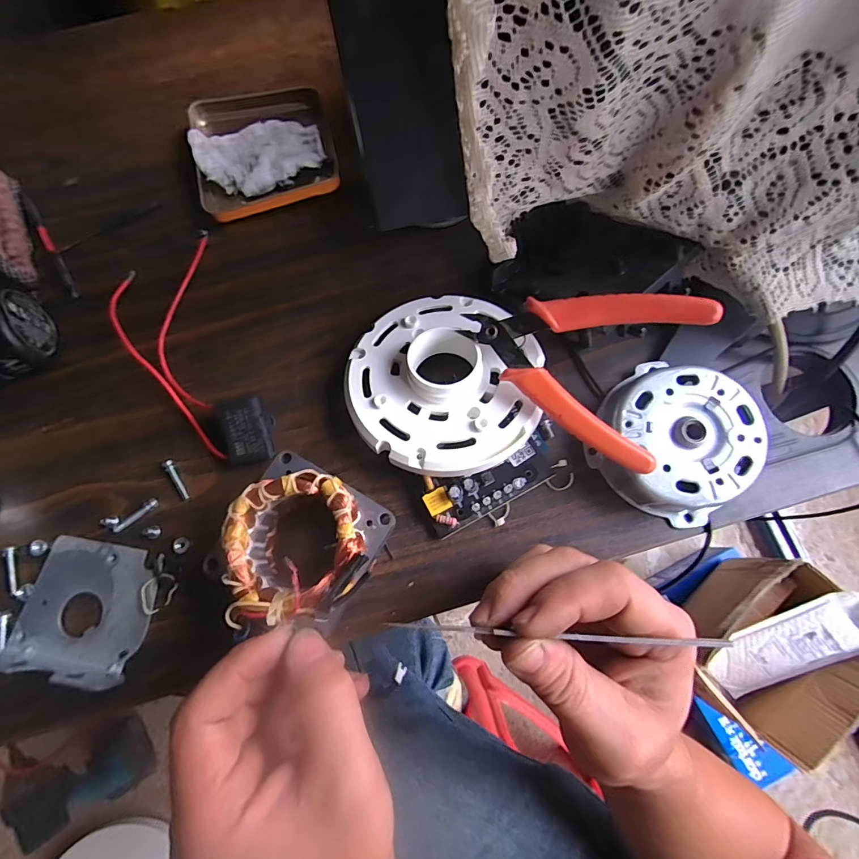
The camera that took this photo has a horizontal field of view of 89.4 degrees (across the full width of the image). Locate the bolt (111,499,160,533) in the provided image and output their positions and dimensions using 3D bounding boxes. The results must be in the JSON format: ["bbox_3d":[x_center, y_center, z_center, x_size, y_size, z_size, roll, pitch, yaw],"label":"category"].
[{"bbox_3d":[-0.169,0.049,0.248,0.026,0.004,0.006,-37,77,-9],"label":"bolt"}]

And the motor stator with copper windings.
[{"bbox_3d":[-0.064,0.060,0.216,0.070,0.040,0.076,27,76,8],"label":"motor stator with copper windings"}]

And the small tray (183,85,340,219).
[{"bbox_3d":[-0.120,-0.205,0.314,0.096,0.016,0.102,-13,74,-3],"label":"small tray"}]

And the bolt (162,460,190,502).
[{"bbox_3d":[-0.148,0.030,0.254,0.006,0.005,0.027,-32,76,-8],"label":"bolt"}]

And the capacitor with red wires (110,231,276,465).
[{"bbox_3d":[-0.149,-0.051,0.266,0.062,0.025,0.171,-24,75,-6],"label":"capacitor with red wires"}]

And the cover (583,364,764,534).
[{"bbox_3d":[0.134,0.004,0.239,0.078,0.034,0.078,32,77,9],"label":"cover"}]

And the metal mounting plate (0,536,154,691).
[{"bbox_3d":[-0.188,0.092,0.226,0.073,0.024,0.064,6,74,2],"label":"metal mounting plate"}]

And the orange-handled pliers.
[{"bbox_3d":[0.073,-0.038,0.224,0.112,0.006,0.085,21,97,12],"label":"orange-handled pliers"}]

